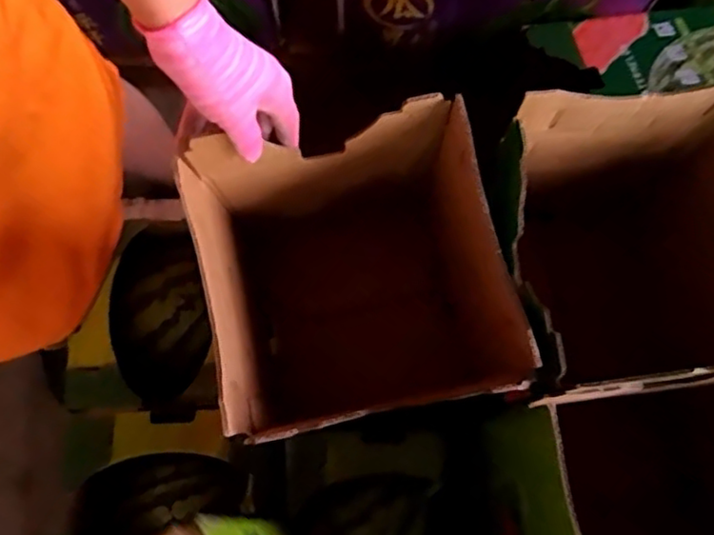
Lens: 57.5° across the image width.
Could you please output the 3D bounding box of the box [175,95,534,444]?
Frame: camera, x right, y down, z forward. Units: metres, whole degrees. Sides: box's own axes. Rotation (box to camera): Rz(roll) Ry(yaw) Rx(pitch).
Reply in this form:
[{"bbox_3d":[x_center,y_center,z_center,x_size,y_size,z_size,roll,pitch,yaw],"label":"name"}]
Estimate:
[{"bbox_3d":[-0.005,0.015,0.592,0.219,0.303,0.214,-18,79,-3],"label":"box"}]

